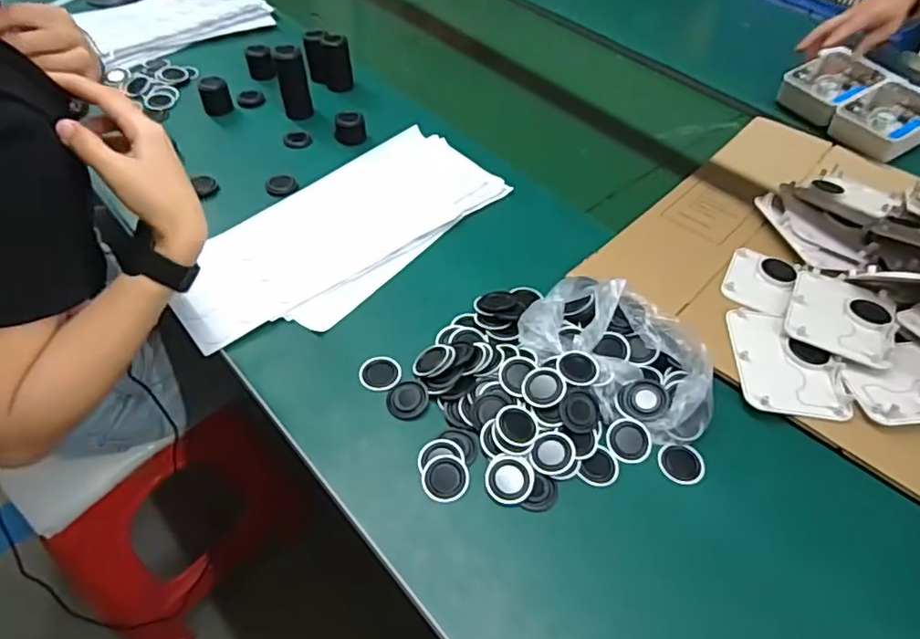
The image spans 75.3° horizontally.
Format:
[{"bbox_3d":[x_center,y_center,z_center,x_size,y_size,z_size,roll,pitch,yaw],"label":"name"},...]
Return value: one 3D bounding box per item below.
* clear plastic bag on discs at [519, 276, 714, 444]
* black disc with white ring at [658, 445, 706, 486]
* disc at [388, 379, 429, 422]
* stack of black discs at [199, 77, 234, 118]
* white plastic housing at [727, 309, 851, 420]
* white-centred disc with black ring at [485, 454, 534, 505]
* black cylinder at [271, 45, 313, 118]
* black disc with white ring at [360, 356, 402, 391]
[{"bbox_3d":[0.156,0.028,0.559,0.131,0.053,0.186,-33,58,-28],"label":"clear plastic bag on discs"},{"bbox_3d":[0.193,0.127,0.521,0.039,0.007,0.033,5,62,7],"label":"black disc with white ring"},{"bbox_3d":[-0.048,0.073,0.548,0.038,0.007,0.040,2,49,-2],"label":"disc"},{"bbox_3d":[-0.344,-0.316,0.841,0.040,0.042,0.033,-19,53,-19],"label":"stack of black discs"},{"bbox_3d":[0.317,0.039,0.582,0.096,0.007,0.125,6,49,2],"label":"white plastic housing"},{"bbox_3d":[0.042,0.134,0.497,0.040,0.004,0.039,-1,63,3],"label":"white-centred disc with black ring"},{"bbox_3d":[-0.231,-0.330,0.829,0.039,0.097,0.031,-10,50,-12],"label":"black cylinder"},{"bbox_3d":[-0.076,0.050,0.572,0.039,0.004,0.038,2,49,-2],"label":"black disc with white ring"}]

